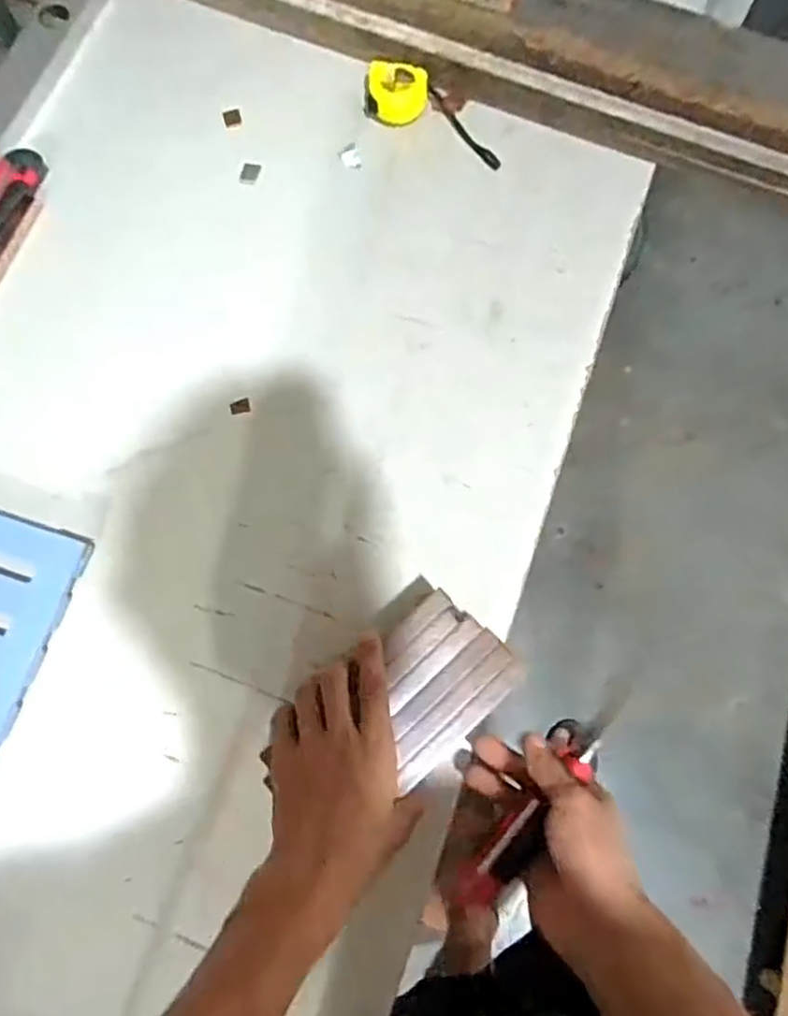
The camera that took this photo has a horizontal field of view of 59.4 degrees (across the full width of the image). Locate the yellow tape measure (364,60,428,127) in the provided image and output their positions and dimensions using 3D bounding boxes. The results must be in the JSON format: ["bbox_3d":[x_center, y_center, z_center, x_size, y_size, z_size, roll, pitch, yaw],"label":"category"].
[{"bbox_3d":[0.002,-0.434,0.718,0.064,0.030,0.061,2,74,2],"label":"yellow tape measure"}]

